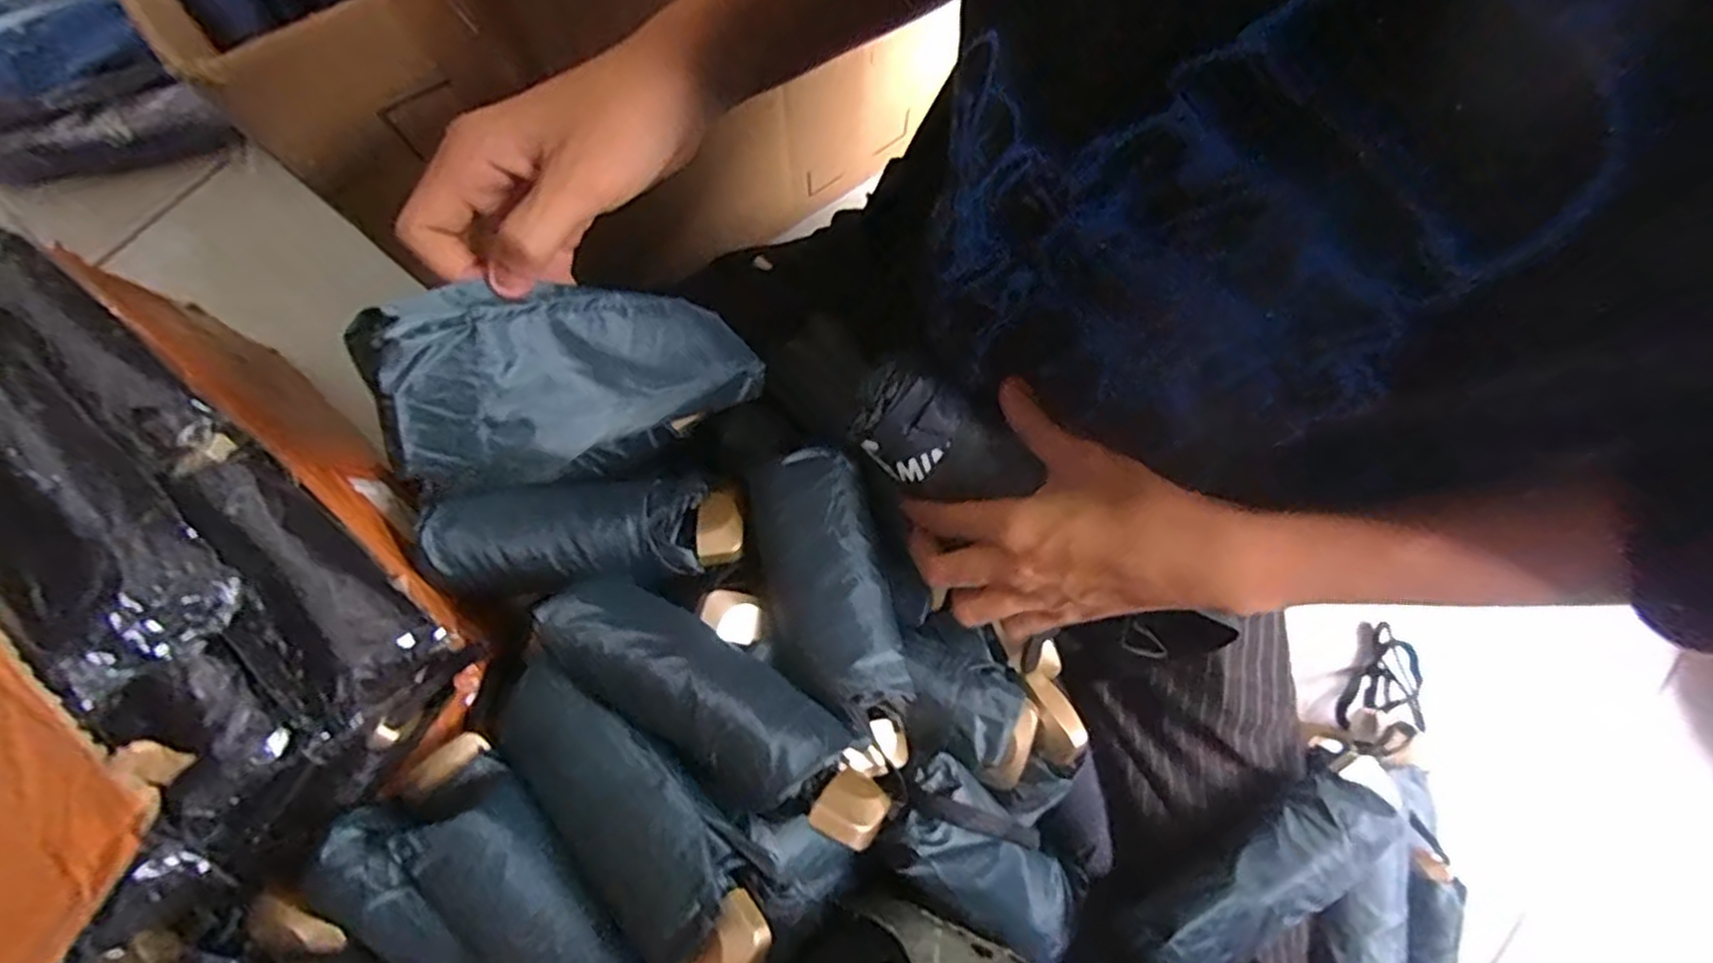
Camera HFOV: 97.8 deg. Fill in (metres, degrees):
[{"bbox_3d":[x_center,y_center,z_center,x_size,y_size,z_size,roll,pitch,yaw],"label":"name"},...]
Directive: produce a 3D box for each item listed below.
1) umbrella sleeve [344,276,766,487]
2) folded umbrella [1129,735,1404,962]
[{"bbox_3d":[-0.112,-0.046,0.317,0.159,0.025,0.067,-17,104,-44],"label":"umbrella sleeve"},{"bbox_3d":[0.237,0.223,0.432,0.175,0.043,0.055,-33,81,-8],"label":"folded umbrella"}]

